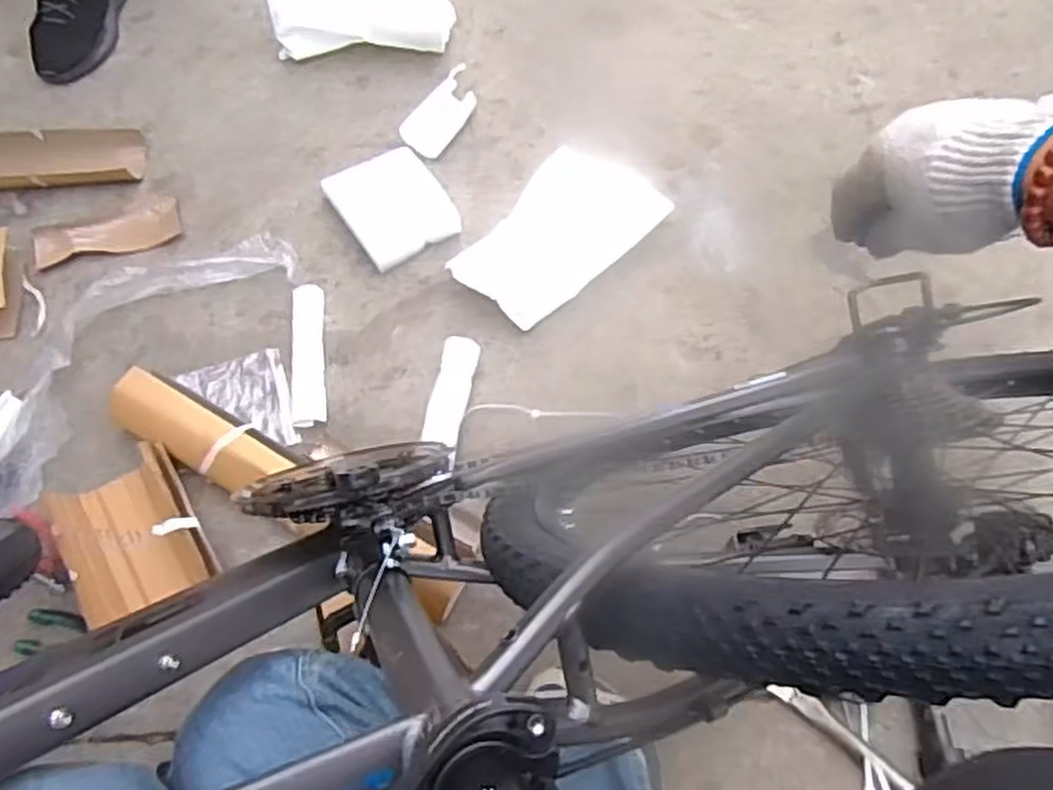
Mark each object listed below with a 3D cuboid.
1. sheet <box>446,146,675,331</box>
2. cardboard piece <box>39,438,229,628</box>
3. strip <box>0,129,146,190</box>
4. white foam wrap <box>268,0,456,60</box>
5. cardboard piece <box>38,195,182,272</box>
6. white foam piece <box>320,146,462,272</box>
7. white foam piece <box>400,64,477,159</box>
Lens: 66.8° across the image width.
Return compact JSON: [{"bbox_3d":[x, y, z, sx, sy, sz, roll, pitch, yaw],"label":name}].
[{"bbox_3d":[0.046,-0.251,1.192,0.196,0.034,0.332,41,71,15],"label":"sheet"},{"bbox_3d":[-0.472,0.171,0.970,0.144,0.078,0.186,-29,70,-13],"label":"cardboard piece"},{"bbox_3d":[-0.736,-0.368,1.229,0.282,0.021,0.103,-3,66,-3],"label":"strip"},{"bbox_3d":[-0.275,-0.635,1.325,0.304,0.135,0.109,5,66,1],"label":"white foam wrap"},{"bbox_3d":[-0.629,-0.241,1.200,0.209,0.014,0.094,-21,68,-10],"label":"cardboard piece"},{"bbox_3d":[-0.205,-0.291,1.219,0.153,0.014,0.189,-31,71,-14],"label":"white foam piece"},{"bbox_3d":[-0.131,-0.452,1.284,0.076,0.033,0.182,30,69,11],"label":"white foam piece"}]

